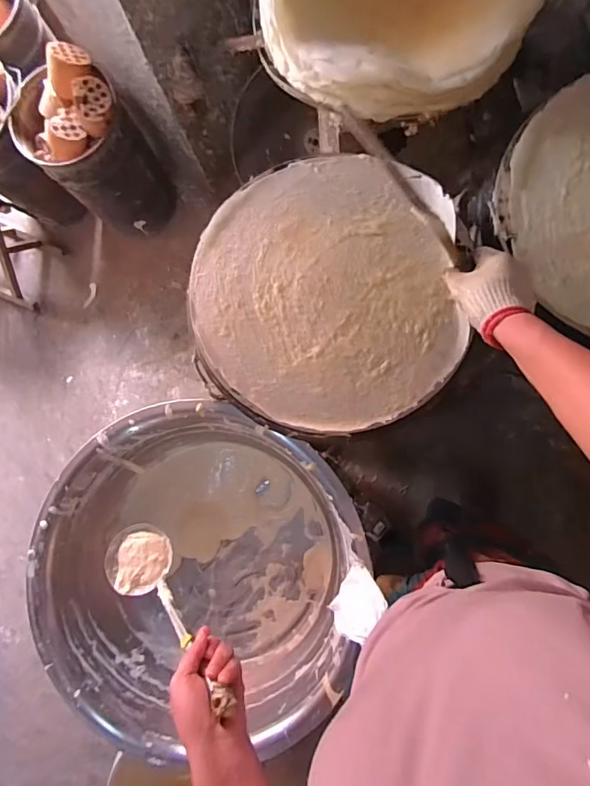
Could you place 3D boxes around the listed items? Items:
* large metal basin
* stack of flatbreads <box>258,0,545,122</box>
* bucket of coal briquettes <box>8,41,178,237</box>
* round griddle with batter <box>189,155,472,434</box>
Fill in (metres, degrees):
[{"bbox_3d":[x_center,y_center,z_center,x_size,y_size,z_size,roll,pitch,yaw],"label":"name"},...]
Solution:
[{"bbox_3d":[-0.172,0.303,0.811,0.511,0.182,0.525,-1,83,5],"label":"large metal basin"},{"bbox_3d":[0.142,-0.553,0.626,0.370,0.085,0.304,-3,83,5],"label":"stack of flatbreads"},{"bbox_3d":[-0.586,-0.713,1.369,0.286,0.515,0.303,-1,83,5],"label":"bucket of coal briquettes"},{"bbox_3d":[0.036,-0.140,0.614,0.352,0.024,0.374,-1,83,5],"label":"round griddle with batter"}]

